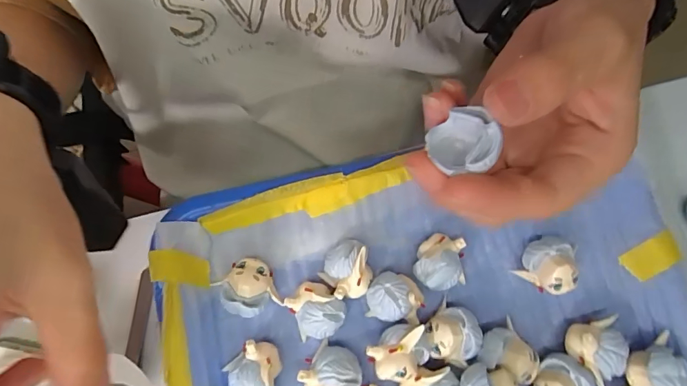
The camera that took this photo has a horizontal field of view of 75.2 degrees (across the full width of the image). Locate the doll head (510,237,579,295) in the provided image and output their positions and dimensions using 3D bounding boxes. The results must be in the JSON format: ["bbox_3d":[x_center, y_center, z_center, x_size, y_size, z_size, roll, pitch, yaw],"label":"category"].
[{"bbox_3d":[0.106,0.037,0.230,0.026,0.021,0.025,0,75,-1],"label":"doll head"}]

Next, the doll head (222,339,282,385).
[{"bbox_3d":[-0.042,0.087,0.217,0.027,0.023,0.027,0,75,-1],"label":"doll head"}]

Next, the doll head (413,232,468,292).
[{"bbox_3d":[0.049,0.035,0.230,0.024,0.023,0.028,4,75,0],"label":"doll head"}]

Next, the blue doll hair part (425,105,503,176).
[{"bbox_3d":[0.040,-0.017,0.149,0.020,0.014,0.021,0,75,-1],"label":"blue doll hair part"}]

